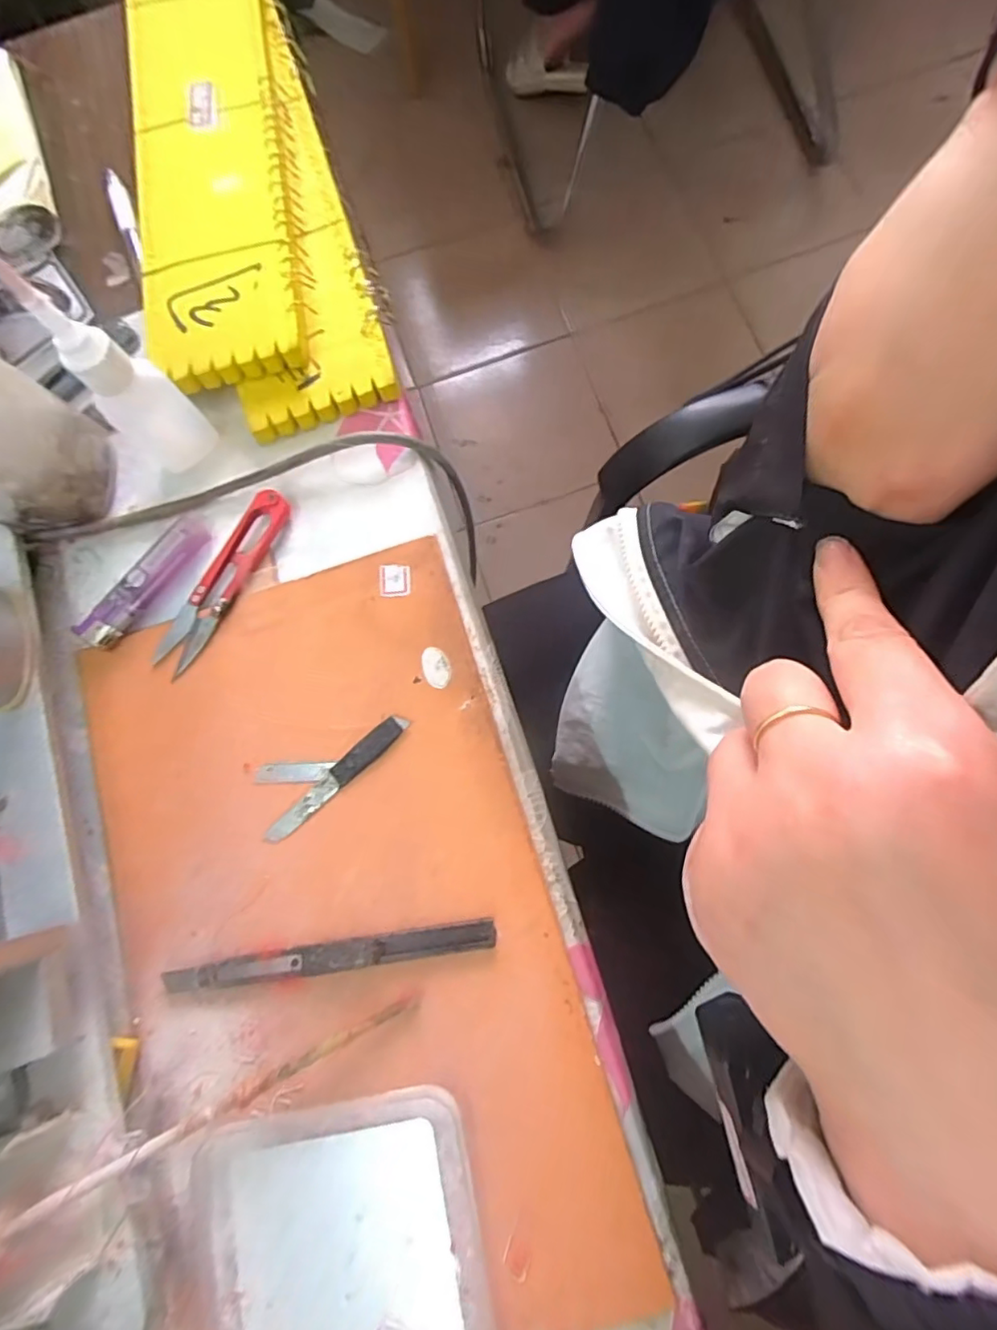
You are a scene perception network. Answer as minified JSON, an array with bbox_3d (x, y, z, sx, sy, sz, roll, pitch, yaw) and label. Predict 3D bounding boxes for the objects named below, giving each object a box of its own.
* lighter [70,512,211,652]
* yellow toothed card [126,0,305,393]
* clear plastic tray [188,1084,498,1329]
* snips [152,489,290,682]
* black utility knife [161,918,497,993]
[{"bbox_3d":[-0.176,-0.043,0.289,0.021,0.010,0.078,33,82,11],"label":"lighter"},{"bbox_3d":[-0.167,-0.310,0.328,0.080,0.008,0.336,-11,79,4],"label":"yellow toothed card"},{"bbox_3d":[-0.063,0.234,0.224,0.115,0.017,0.112,-12,77,2],"label":"clear plastic tray"},{"bbox_3d":[-0.136,-0.043,0.284,0.022,0.011,0.100,30,81,10],"label":"snips"},{"bbox_3d":[-0.073,0.124,0.244,0.142,0.008,0.012,-9,77,2],"label":"black utility knife"}]

